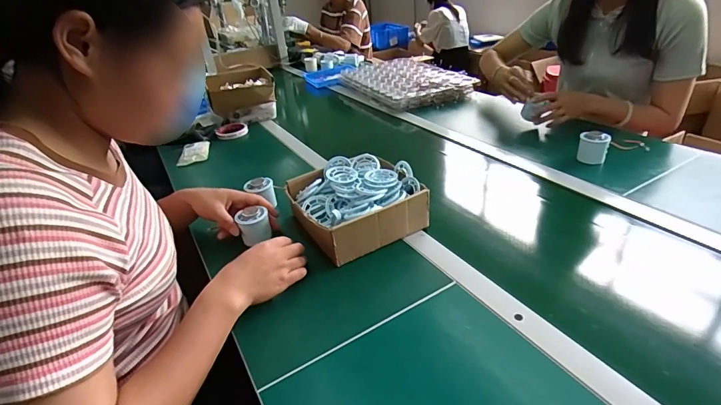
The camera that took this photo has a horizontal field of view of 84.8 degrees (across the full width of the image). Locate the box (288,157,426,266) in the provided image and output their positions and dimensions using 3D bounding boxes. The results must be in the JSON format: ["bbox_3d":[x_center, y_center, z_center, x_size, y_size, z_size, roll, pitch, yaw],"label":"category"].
[{"bbox_3d":[-0.008,-0.003,0.695,0.204,0.073,0.204,-20,33,-22],"label":"box"}]

